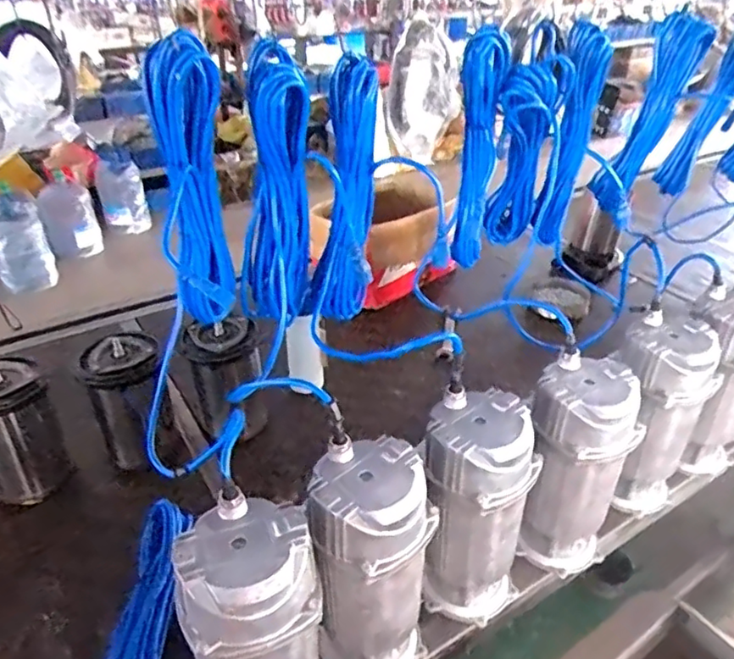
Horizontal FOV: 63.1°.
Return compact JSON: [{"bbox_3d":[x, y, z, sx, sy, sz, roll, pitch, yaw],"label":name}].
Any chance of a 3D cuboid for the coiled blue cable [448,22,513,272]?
[{"bbox_3d":[0.165,-0.259,0.894,0.054,0.334,0.051,11,34,17],"label":"coiled blue cable"}]

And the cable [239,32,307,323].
[{"bbox_3d":[-0.125,-0.162,0.787,0.093,0.375,0.109,-8,33,-13],"label":"cable"}]

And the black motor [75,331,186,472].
[{"bbox_3d":[-0.400,0.123,1.010,0.125,0.202,0.106,-20,38,-29],"label":"black motor"}]

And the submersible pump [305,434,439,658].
[{"bbox_3d":[0.008,0.272,0.676,0.120,0.295,0.123,0,32,0],"label":"submersible pump"}]

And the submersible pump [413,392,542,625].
[{"bbox_3d":[0.134,0.231,0.748,0.130,0.290,0.120,8,33,13],"label":"submersible pump"}]

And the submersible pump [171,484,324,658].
[{"bbox_3d":[-0.110,0.322,0.612,0.128,0.296,0.118,-10,34,-16],"label":"submersible pump"}]

